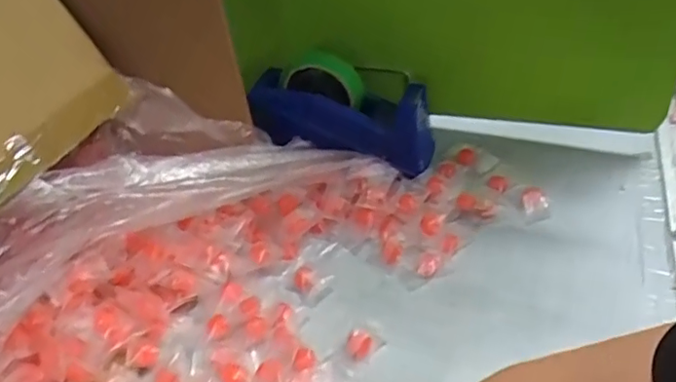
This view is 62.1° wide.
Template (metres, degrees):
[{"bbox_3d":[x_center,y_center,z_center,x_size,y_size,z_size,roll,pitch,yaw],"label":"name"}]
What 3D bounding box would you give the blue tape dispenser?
[{"bbox_3d":[0.002,-0.090,0.629,0.208,0.105,0.076,9,44,18],"label":"blue tape dispenser"}]

